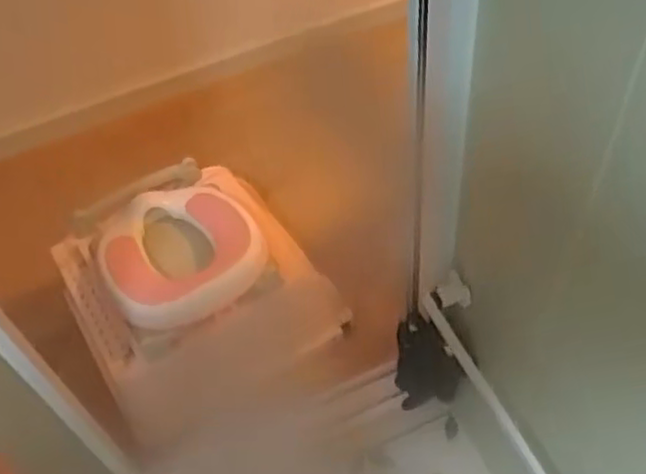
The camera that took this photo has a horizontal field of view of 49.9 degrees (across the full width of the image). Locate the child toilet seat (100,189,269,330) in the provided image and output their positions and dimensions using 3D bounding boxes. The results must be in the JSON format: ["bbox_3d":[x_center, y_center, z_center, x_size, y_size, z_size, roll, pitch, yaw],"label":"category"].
[{"bbox_3d":[-0.253,0.024,1.240,0.300,0.065,0.317,-24,54,-11],"label":"child toilet seat"}]

